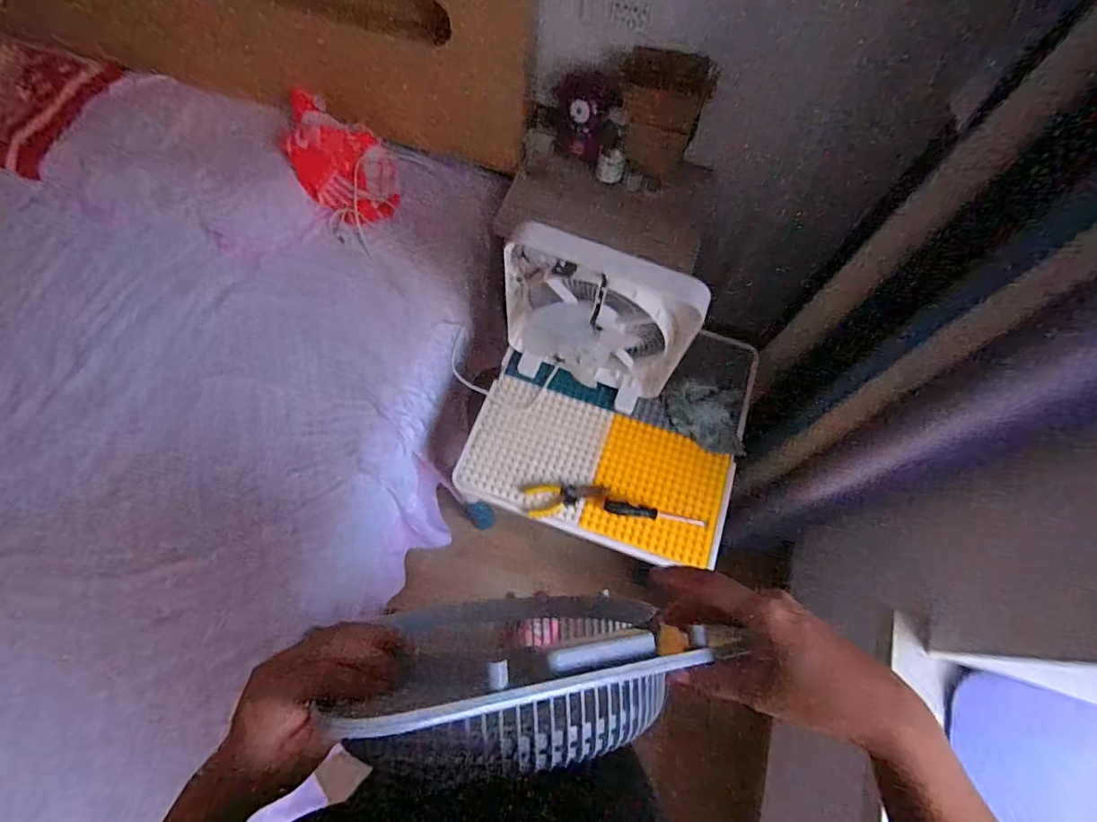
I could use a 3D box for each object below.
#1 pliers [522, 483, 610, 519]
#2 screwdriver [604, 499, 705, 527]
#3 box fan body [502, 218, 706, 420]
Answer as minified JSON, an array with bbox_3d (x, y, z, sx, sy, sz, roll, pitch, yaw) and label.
[{"bbox_3d":[0.033,0.156,0.957,0.154,0.010,0.064,-13,69,-8],"label":"pliers"},{"bbox_3d":[0.195,0.190,0.941,0.184,0.024,0.022,10,68,1],"label":"screwdriver"},{"bbox_3d":[0.077,-0.147,0.902,0.318,0.336,0.091,25,69,8],"label":"box fan body"}]

